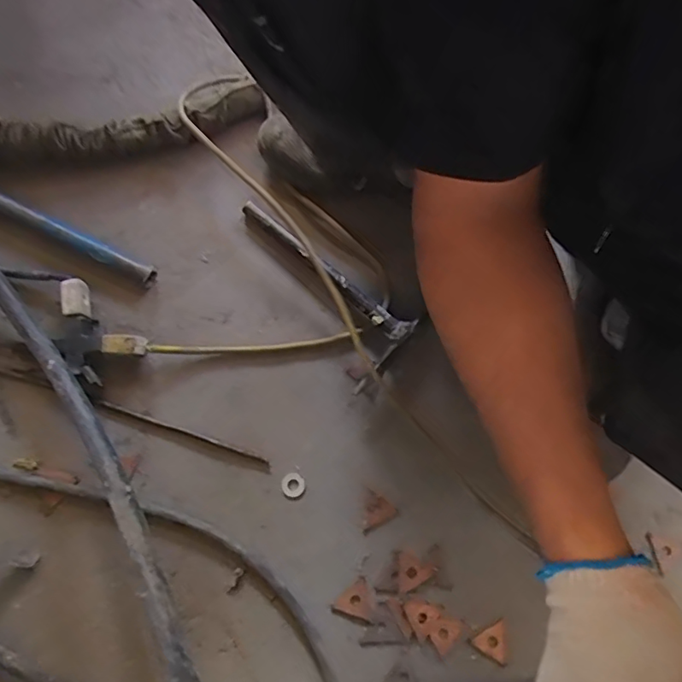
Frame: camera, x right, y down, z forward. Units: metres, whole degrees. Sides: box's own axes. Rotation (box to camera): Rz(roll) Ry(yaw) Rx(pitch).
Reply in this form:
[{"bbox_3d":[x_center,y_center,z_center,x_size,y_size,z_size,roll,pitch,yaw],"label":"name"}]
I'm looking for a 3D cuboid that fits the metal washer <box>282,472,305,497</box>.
[{"bbox_3d":[-0.050,0.150,0.577,0.024,0.004,0.024,1,76,-5],"label":"metal washer"}]

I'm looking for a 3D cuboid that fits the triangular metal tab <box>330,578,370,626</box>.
[{"bbox_3d":[0.016,0.263,0.547,0.041,0.004,0.037,-39,83,-12],"label":"triangular metal tab"}]

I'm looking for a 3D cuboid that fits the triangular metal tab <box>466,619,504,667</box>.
[{"bbox_3d":[0.151,0.301,0.545,0.039,0.004,0.035,-26,80,-10],"label":"triangular metal tab"}]

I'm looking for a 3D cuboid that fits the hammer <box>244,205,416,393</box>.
[{"bbox_3d":[-0.041,-0.054,0.611,0.238,0.027,0.099,39,76,5],"label":"hammer"}]

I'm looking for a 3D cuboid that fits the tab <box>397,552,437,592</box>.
[{"bbox_3d":[0.073,0.237,0.556,0.039,0.004,0.034,23,76,1],"label":"tab"}]

